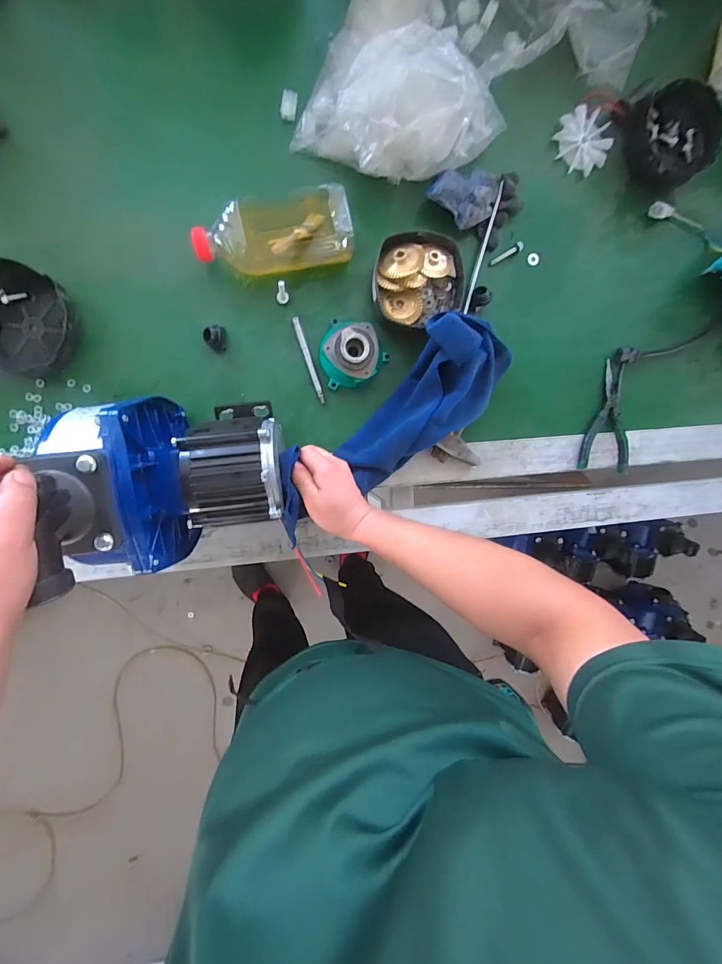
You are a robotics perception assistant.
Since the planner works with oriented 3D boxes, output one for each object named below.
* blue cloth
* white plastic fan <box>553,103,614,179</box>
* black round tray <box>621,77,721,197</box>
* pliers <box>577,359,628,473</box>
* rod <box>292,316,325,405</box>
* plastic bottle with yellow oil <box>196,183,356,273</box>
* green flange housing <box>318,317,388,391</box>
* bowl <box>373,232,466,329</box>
[{"bbox_3d":[0.056,-0.089,0.577,0.398,0.129,0.149,-39,98,-5],"label":"blue cloth"},{"bbox_3d":[0.370,-0.566,0.658,0.097,0.022,0.093,-1,94,-9],"label":"white plastic fan"},{"bbox_3d":[0.516,-0.567,0.659,0.147,0.050,0.141,-28,97,-6],"label":"black round tray"},{"bbox_3d":[0.431,-0.116,0.696,0.087,0.028,0.187,5,93,-9],"label":"pliers"},{"bbox_3d":[-0.080,-0.187,0.615,0.010,0.005,0.134,-19,96,-7],"label":"rod"},{"bbox_3d":[-0.126,-0.357,0.566,0.220,0.069,0.100,-14,95,-8],"label":"plastic bottle with yellow oil"},{"bbox_3d":[-0.009,-0.202,0.606,0.107,0.046,0.104,-18,96,-7],"label":"green flange housing"},{"bbox_3d":[0.086,-0.302,0.608,0.134,0.052,0.123,-1,94,-9],"label":"bowl"}]

